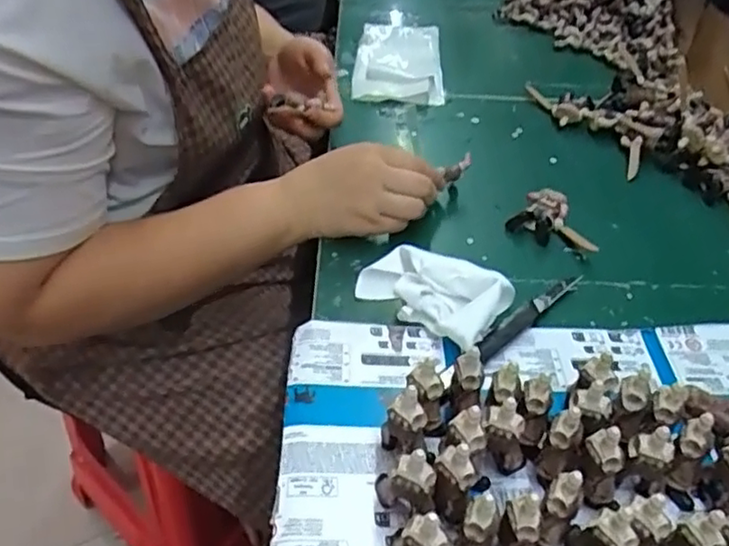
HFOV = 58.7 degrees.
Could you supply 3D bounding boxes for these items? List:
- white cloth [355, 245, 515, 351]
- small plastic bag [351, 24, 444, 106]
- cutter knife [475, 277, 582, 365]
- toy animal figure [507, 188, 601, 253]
[{"bbox_3d":[0.049,0.010,0.482,0.105,0.032,0.062,27,48,24],"label":"white cloth"},{"bbox_3d":[0.042,-0.261,0.791,0.103,0.018,0.203,4,42,1],"label":"small plastic bag"},{"bbox_3d":[0.123,0.030,0.484,0.122,0.010,0.015,-33,53,-33],"label":"cutter knife"},{"bbox_3d":[0.168,-0.045,0.557,0.072,0.022,0.050,27,47,24],"label":"toy animal figure"}]

